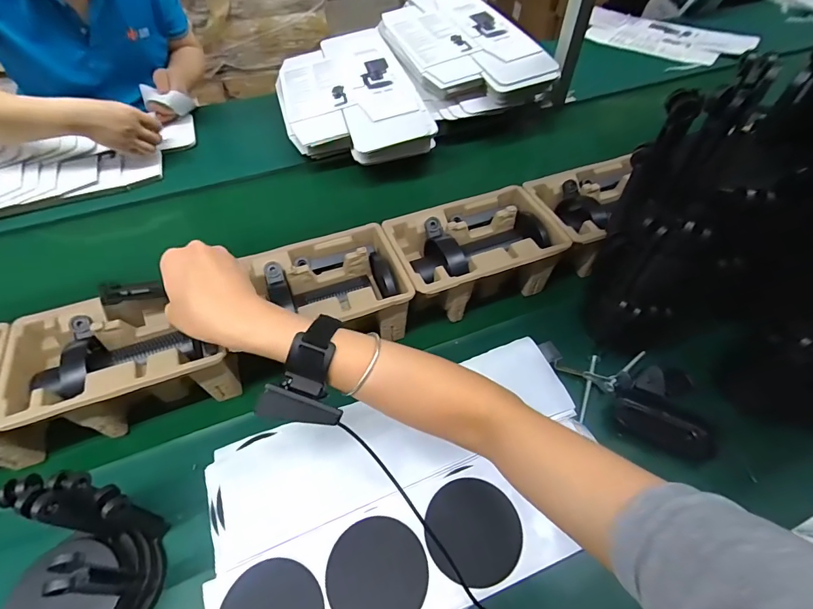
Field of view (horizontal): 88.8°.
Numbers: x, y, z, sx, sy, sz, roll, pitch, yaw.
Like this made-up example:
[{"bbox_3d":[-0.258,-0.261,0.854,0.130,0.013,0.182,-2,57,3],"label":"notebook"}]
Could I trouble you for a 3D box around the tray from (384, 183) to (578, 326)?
[{"bbox_3d":[0.086,-0.071,0.601,0.236,0.098,0.148,-15,56,-14],"label":"tray"}]

